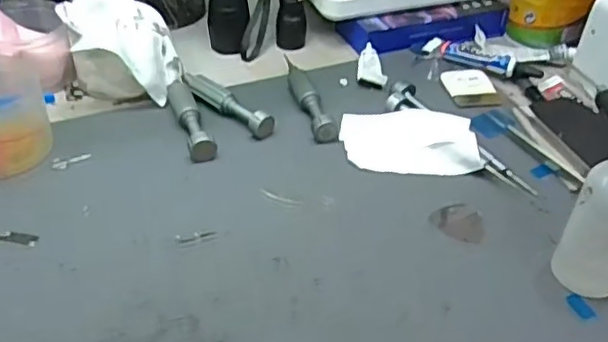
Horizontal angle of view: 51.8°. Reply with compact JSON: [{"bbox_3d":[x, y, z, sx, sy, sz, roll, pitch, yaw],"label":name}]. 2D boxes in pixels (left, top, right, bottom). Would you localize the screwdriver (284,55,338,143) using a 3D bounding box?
[{"bbox_3d":[0.002,-0.055,0.444,0.016,0.014,0.100,-8,40,-14],"label":"screwdriver"}]

